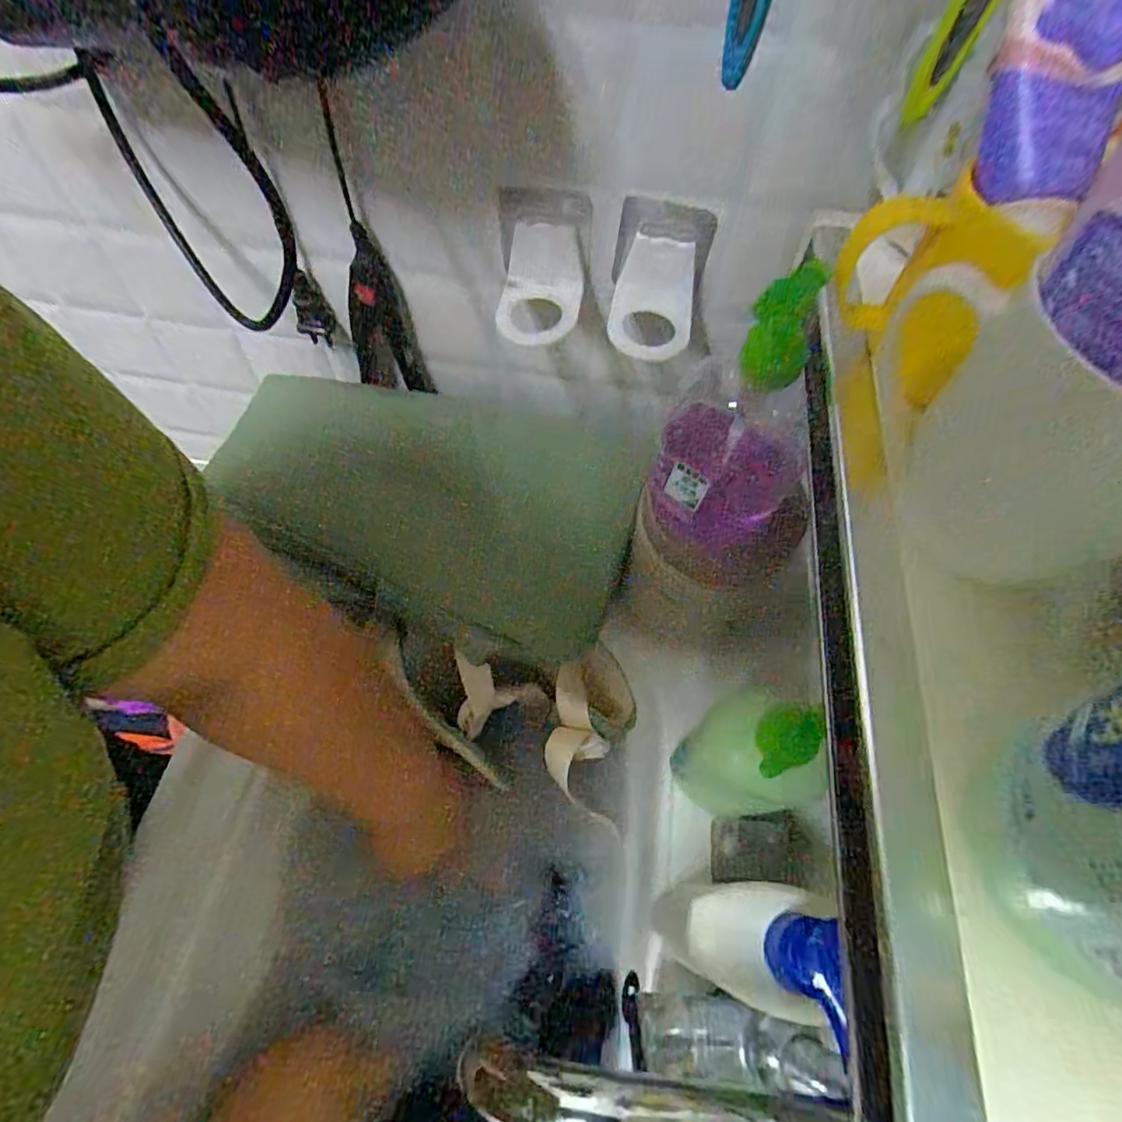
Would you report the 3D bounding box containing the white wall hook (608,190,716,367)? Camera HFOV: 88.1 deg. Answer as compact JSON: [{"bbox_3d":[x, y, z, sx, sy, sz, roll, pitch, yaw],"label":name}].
[{"bbox_3d":[0.058,-0.168,0.349,0.054,0.054,0.072,10,60,2],"label":"white wall hook"}]

